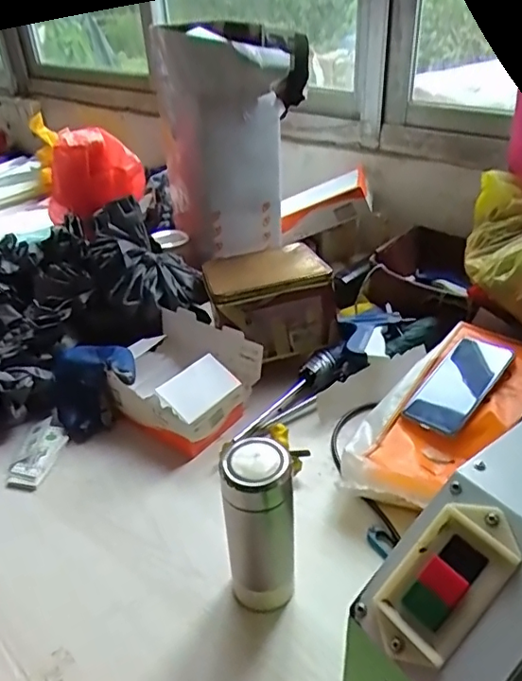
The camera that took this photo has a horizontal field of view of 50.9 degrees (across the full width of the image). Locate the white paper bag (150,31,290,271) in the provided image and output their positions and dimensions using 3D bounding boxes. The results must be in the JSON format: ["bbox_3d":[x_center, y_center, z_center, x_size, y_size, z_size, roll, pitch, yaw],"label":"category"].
[{"bbox_3d":[-0.066,-0.342,0.992,0.171,0.365,0.235,-14,35,-15],"label":"white paper bag"}]

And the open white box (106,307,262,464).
[{"bbox_3d":[-0.118,0.053,0.790,0.196,0.087,0.168,21,41,31],"label":"open white box"}]

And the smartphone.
[{"bbox_3d":[0.262,0.057,0.721,0.158,0.016,0.073,-41,47,-20],"label":"smartphone"}]

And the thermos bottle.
[{"bbox_3d":[0.000,0.179,0.517,0.059,0.187,0.058,-3,34,0],"label":"thermos bottle"}]

